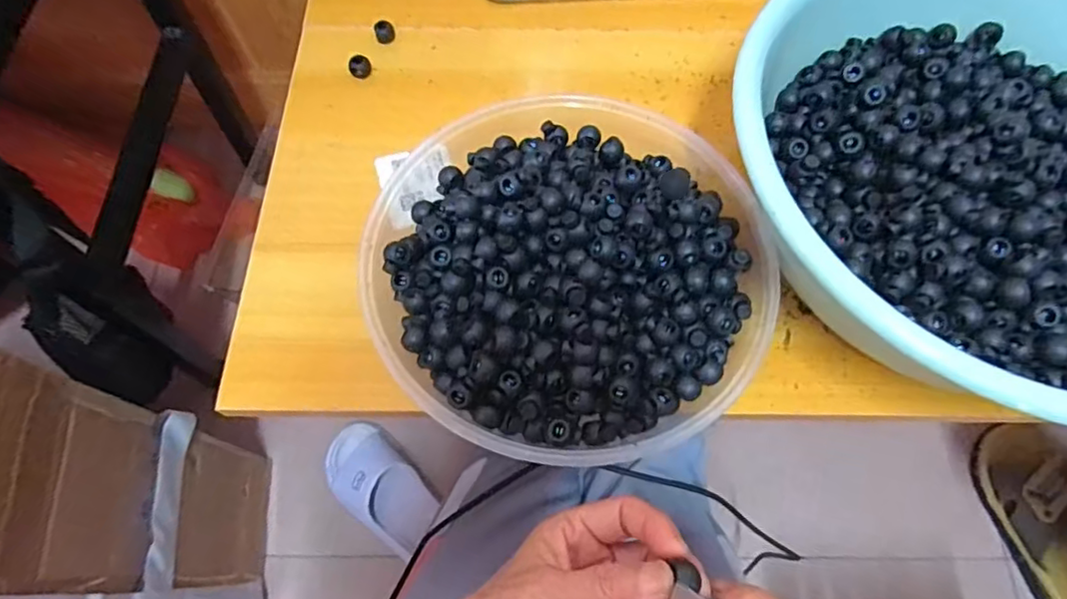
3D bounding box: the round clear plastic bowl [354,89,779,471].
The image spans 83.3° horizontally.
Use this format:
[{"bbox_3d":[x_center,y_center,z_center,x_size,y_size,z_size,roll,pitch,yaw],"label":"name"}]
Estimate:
[{"bbox_3d":[0.019,-0.022,0.354,0.224,0.053,0.225,0,67,0],"label":"round clear plastic bowl"}]

